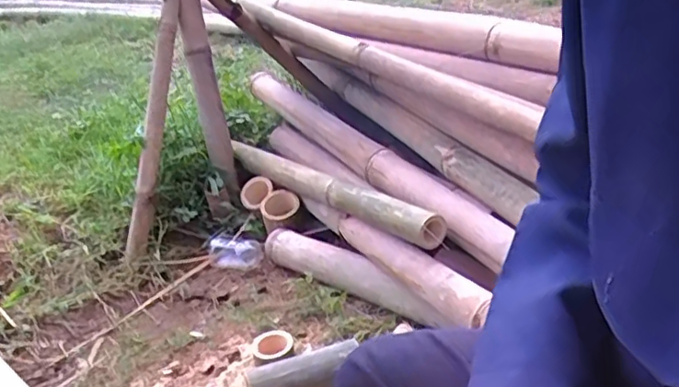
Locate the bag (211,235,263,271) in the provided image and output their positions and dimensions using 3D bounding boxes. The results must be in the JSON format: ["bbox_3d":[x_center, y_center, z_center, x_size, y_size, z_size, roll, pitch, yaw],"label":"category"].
[{"bbox_3d":[-0.214,0.120,1.212,0.111,0.040,0.070,14,32,37],"label":"bag"}]

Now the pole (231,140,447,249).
[{"bbox_3d":[-0.048,-0.024,1.156,0.054,0.056,0.636,-24,30,-31],"label":"pole"}]

